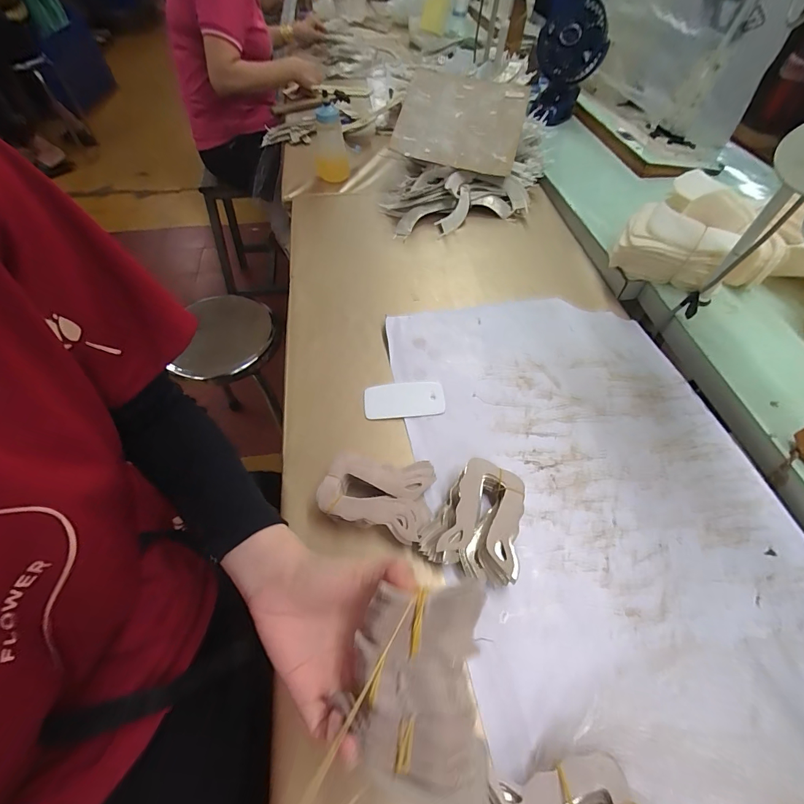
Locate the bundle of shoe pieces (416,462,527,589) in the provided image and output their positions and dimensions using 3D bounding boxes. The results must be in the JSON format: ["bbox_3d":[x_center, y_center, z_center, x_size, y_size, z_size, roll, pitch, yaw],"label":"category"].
[{"bbox_3d":[0.076,0.120,0.409,0.100,0.038,0.116,16,57,12],"label":"bundle of shoe pieces"}]

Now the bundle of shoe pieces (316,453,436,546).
[{"bbox_3d":[-0.024,0.098,0.424,0.114,0.037,0.088,15,57,11],"label":"bundle of shoe pieces"}]

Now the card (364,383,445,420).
[{"bbox_3d":[0.003,-0.003,0.513,0.103,0.010,0.051,-5,55,-2],"label":"card"}]

